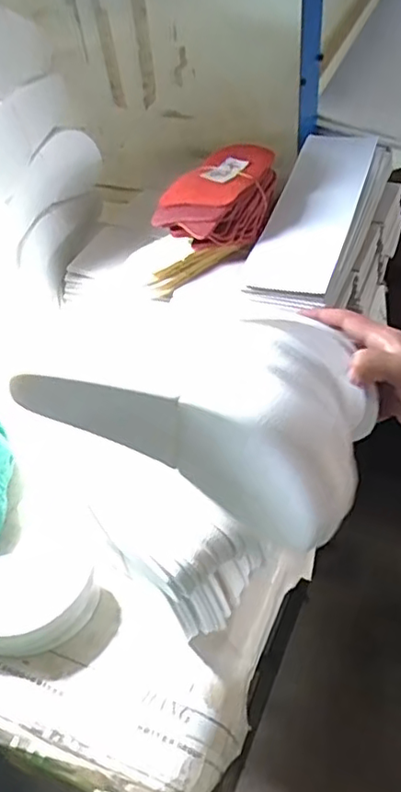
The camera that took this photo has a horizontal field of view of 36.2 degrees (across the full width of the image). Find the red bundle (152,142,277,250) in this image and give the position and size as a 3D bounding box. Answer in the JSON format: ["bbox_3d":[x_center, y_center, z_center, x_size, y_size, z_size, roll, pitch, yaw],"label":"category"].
[{"bbox_3d":[0.021,-0.233,0.713,0.111,0.049,0.164,10,51,15],"label":"red bundle"}]

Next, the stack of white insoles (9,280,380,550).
[{"bbox_3d":[0.009,-0.014,0.467,0.239,0.092,0.159,17,53,20],"label":"stack of white insoles"}]

